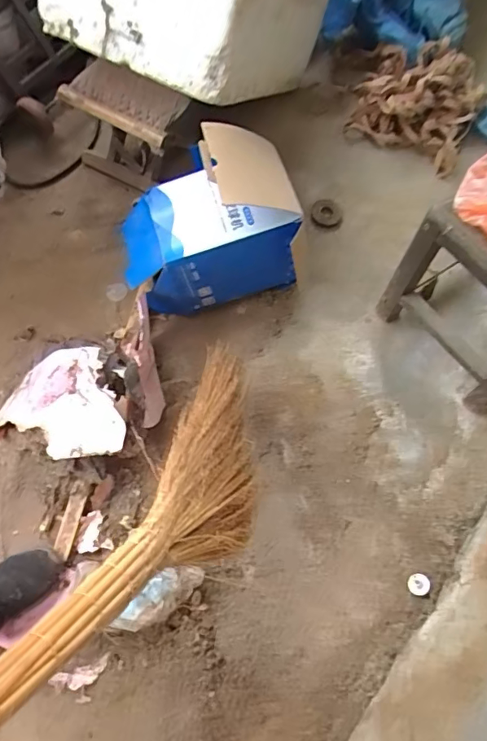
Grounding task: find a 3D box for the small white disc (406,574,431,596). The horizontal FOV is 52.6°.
[{"bbox_3d":[0.311,0.380,0.873,0.038,0.009,0.036,-5,72,15],"label":"small white disc"}]

